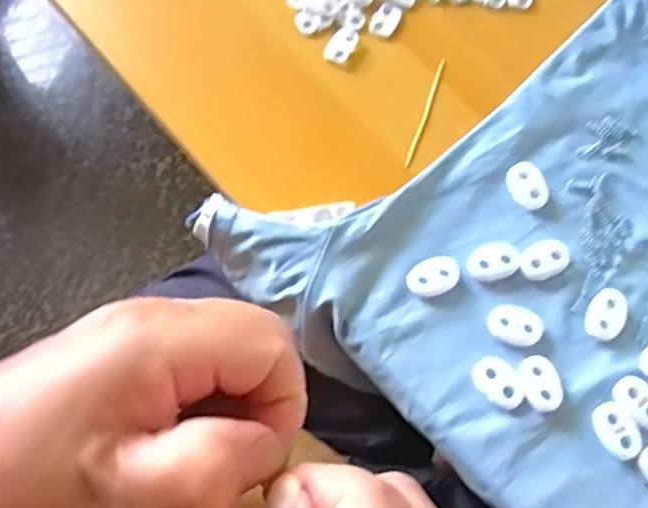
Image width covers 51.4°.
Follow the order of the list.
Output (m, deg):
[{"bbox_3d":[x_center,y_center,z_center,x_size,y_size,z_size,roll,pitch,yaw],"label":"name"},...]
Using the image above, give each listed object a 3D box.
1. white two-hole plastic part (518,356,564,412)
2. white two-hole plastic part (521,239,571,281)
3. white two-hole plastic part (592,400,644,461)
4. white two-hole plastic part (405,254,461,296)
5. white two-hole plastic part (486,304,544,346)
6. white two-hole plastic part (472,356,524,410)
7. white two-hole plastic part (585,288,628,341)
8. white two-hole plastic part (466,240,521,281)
[{"bbox_3d":[0.090,0.053,0.277,0.016,0.004,0.022,-12,71,-6],"label":"white two-hole plastic part"},{"bbox_3d":[0.097,0.002,0.296,0.023,0.004,0.016,-24,73,-10],"label":"white two-hole plastic part"},{"bbox_3d":[0.119,0.072,0.273,0.015,0.004,0.022,-32,74,-12],"label":"white two-hole plastic part"},{"bbox_3d":[0.048,0.010,0.293,0.023,0.004,0.016,-14,71,-7],"label":"white two-hole plastic part"},{"bbox_3d":[0.082,0.030,0.287,0.023,0.004,0.017,6,70,1],"label":"white two-hole plastic part"},{"bbox_3d":[0.073,0.053,0.279,0.016,0.004,0.022,-40,76,-14],"label":"white two-hole plastic part"},{"bbox_3d":[0.122,0.026,0.290,0.016,0.004,0.023,35,73,10],"label":"white two-hole plastic part"},{"bbox_3d":[0.075,0.003,0.296,0.023,0.004,0.016,-14,71,-7],"label":"white two-hole plastic part"}]

